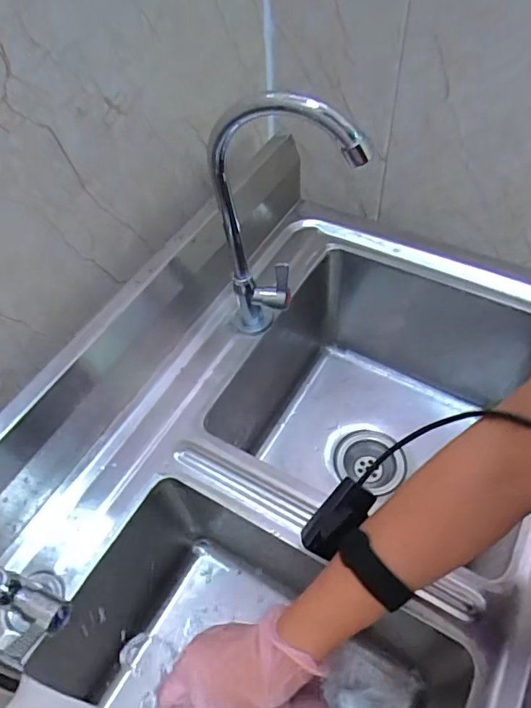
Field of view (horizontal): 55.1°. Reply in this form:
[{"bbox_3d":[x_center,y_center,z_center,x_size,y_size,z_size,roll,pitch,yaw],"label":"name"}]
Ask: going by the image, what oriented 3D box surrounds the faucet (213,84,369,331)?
[{"bbox_3d":[0.011,-0.118,0.532,0.155,0.306,0.058,29,62,22],"label":"faucet"}]

